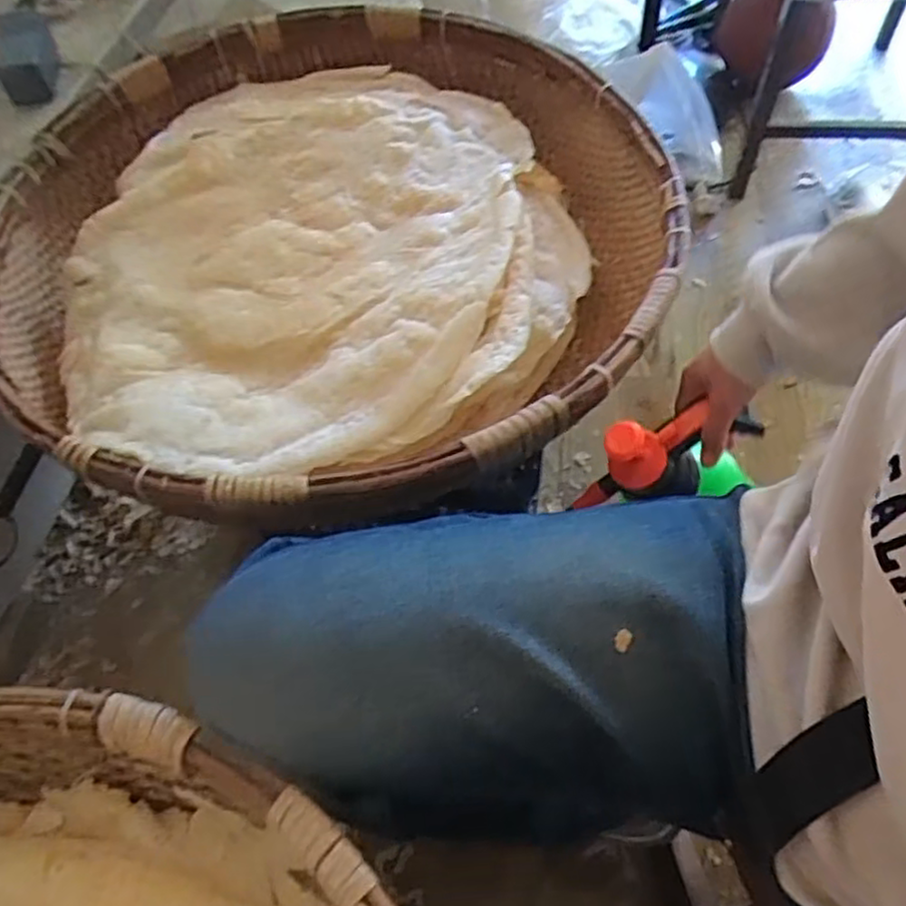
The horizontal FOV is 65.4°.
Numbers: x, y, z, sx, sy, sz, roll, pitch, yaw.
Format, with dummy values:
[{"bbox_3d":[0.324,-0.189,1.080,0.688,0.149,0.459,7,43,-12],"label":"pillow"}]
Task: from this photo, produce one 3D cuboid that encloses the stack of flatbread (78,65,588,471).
[{"bbox_3d":[-0.137,-0.216,0.741,0.534,0.084,0.530,-17,57,-7],"label":"stack of flatbread"}]

